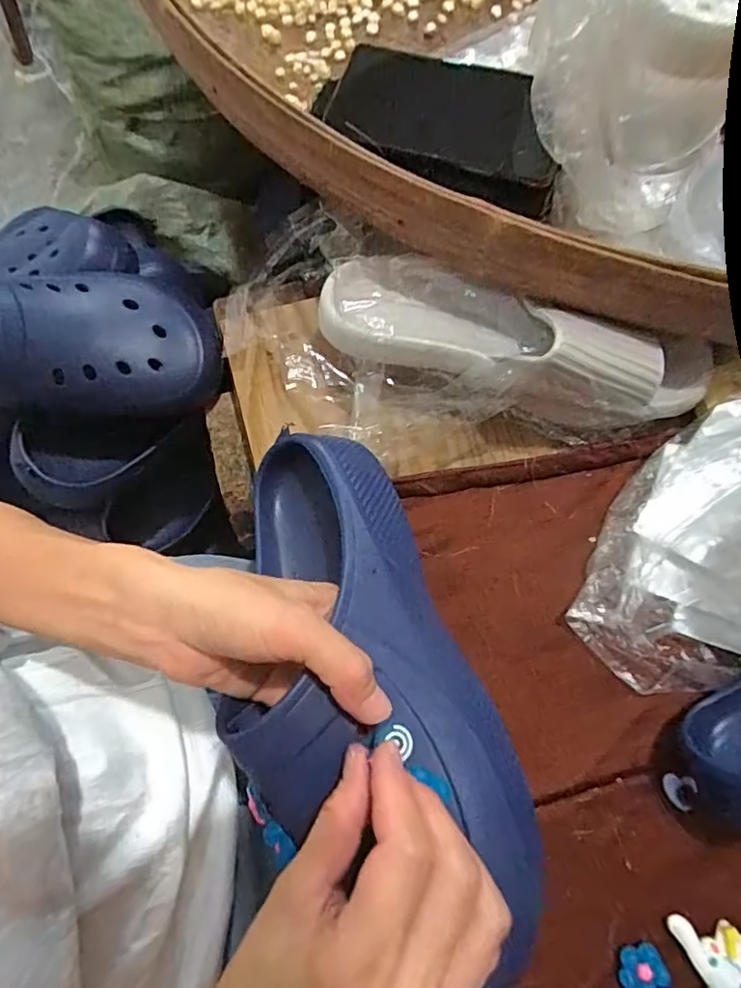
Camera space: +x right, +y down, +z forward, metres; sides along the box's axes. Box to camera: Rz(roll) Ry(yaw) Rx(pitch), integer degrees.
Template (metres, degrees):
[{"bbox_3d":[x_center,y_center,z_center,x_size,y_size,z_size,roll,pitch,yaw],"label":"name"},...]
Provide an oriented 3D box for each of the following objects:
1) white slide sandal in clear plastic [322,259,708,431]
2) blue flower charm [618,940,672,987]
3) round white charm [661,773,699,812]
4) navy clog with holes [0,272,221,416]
[{"bbox_3d":[0.092,-0.096,0.374,0.259,0.084,0.077,16,74,8],"label":"white slide sandal in clear plastic"},{"bbox_3d":[0.146,0.257,0.298,0.025,0.010,0.022,-35,75,-8],"label":"blue flower charm"},{"bbox_3d":[0.181,0.173,0.324,0.018,0.004,0.018,-1,73,2],"label":"round white charm"},{"bbox_3d":[-0.247,-0.108,0.405,0.256,0.083,0.102,-6,72,1],"label":"navy clog with holes"}]

